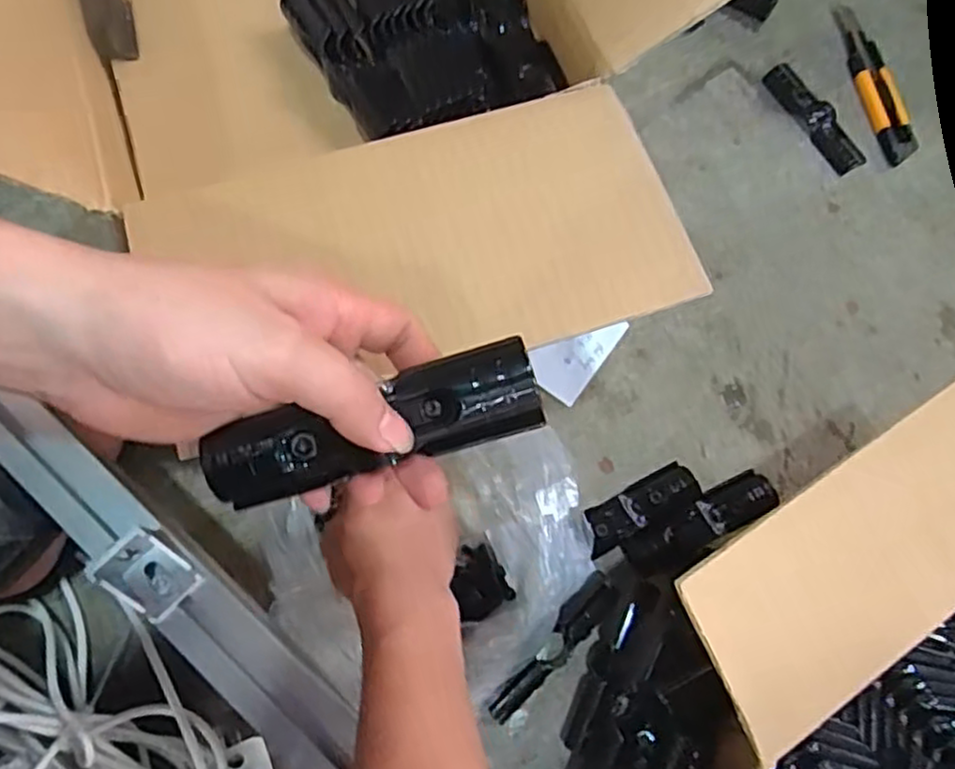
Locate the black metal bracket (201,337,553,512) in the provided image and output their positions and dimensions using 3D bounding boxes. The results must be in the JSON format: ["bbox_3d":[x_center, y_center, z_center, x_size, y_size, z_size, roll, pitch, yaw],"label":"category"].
[{"bbox_3d":[-0.041,0.017,0.275,0.130,0.025,0.032,-17,74,2],"label":"black metal bracket"}]

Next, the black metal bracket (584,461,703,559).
[{"bbox_3d":[0.131,0.099,0.573,0.102,0.032,0.036,-26,76,-10],"label":"black metal bracket"}]

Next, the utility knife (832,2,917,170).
[{"bbox_3d":[0.400,-0.307,0.716,0.036,0.013,0.182,-10,74,-5],"label":"utility knife"}]

